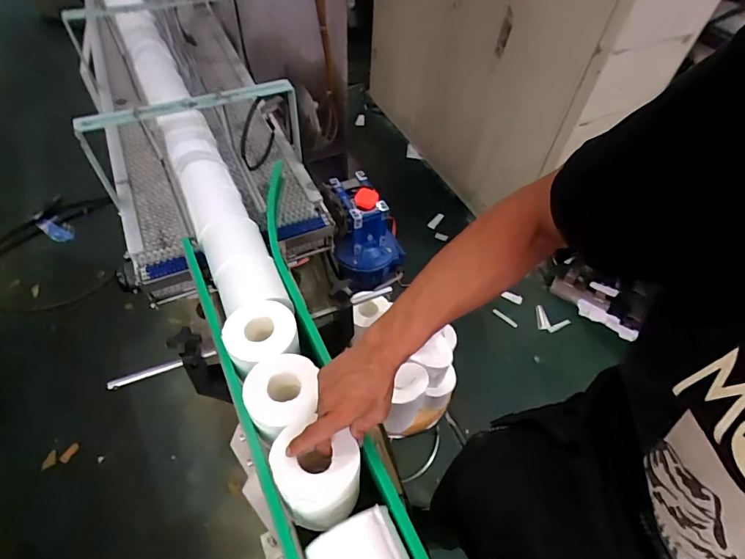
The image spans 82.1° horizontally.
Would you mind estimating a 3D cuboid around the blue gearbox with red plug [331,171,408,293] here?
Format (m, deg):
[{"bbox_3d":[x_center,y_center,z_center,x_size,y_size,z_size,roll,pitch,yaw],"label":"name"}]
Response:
[{"bbox_3d":[-0.006,-0.113,1.020,0.170,0.241,0.161,2,54,-3],"label":"blue gearbox with red plug"}]

